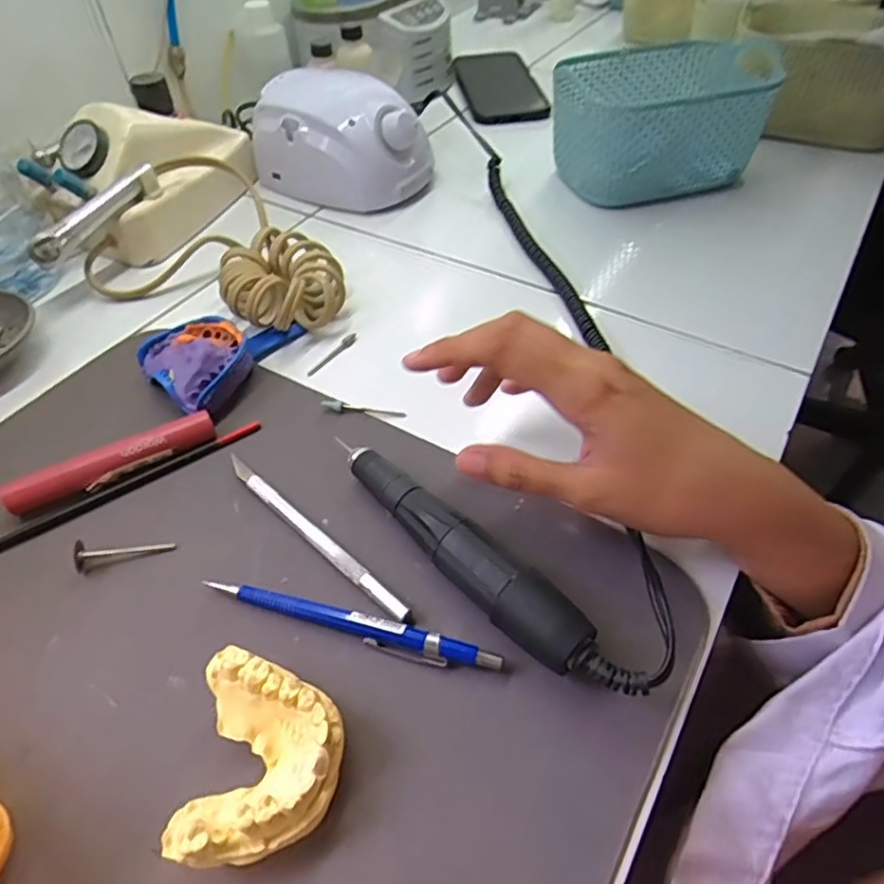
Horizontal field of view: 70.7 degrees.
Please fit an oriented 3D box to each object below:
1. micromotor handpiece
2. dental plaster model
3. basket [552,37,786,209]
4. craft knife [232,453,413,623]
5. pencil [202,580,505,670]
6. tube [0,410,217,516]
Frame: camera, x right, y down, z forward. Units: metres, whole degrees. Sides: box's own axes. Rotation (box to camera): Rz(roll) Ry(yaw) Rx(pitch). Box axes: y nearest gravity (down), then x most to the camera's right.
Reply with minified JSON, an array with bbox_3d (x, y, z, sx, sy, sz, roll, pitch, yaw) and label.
[{"bbox_3d":[0.004,0.047,0.287,0.025,0.028,0.149,-35,57,-27],"label":"micromotor handpiece"},{"bbox_3d":[-0.064,0.115,0.230,0.053,0.026,0.068,0,48,0],"label":"dental plaster model"},{"bbox_3d":[0.188,-0.270,0.529,0.185,0.082,0.123,-5,48,-4],"label":"basket"},{"bbox_3d":[-0.065,0.044,0.306,0.137,0.007,0.009,35,57,27],"label":"craft knife"},{"bbox_3d":[-0.040,0.079,0.273,0.133,0.009,0.012,14,50,13],"label":"pencil"},{"bbox_3d":[-0.174,0.011,0.332,0.106,0.017,0.014,-25,53,-20],"label":"tube"}]

